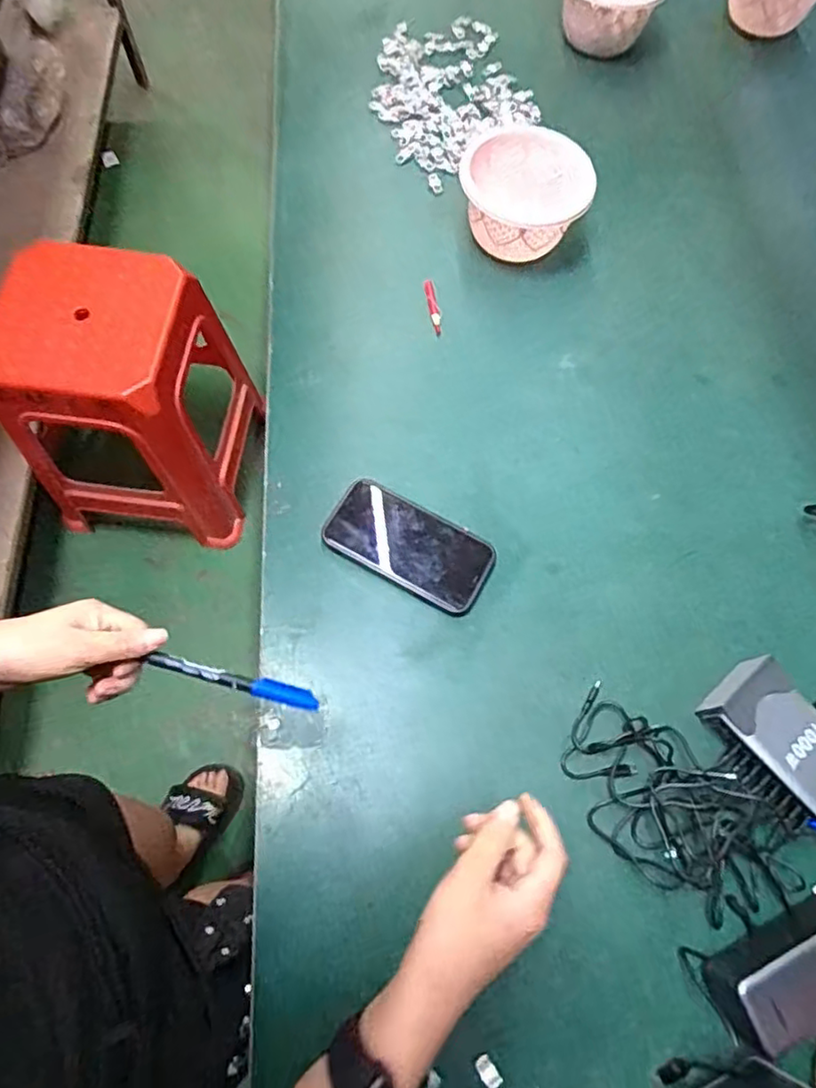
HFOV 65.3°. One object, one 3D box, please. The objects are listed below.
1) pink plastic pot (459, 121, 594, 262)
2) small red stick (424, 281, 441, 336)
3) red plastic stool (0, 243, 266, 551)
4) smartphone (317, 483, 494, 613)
[{"bbox_3d":[0.130,-0.393,0.736,0.146,0.105,0.118,18,69,5],"label":"pink plastic pot"},{"bbox_3d":[0.029,-0.275,0.739,0.012,0.015,0.079,-9,70,-5],"label":"small red stick"},{"bbox_3d":[-0.487,-0.249,1.162,0.329,0.436,0.344,10,69,2],"label":"red plastic stool"},{"bbox_3d":[0.001,-0.001,0.617,0.159,0.016,0.082,27,71,8],"label":"smartphone"}]

